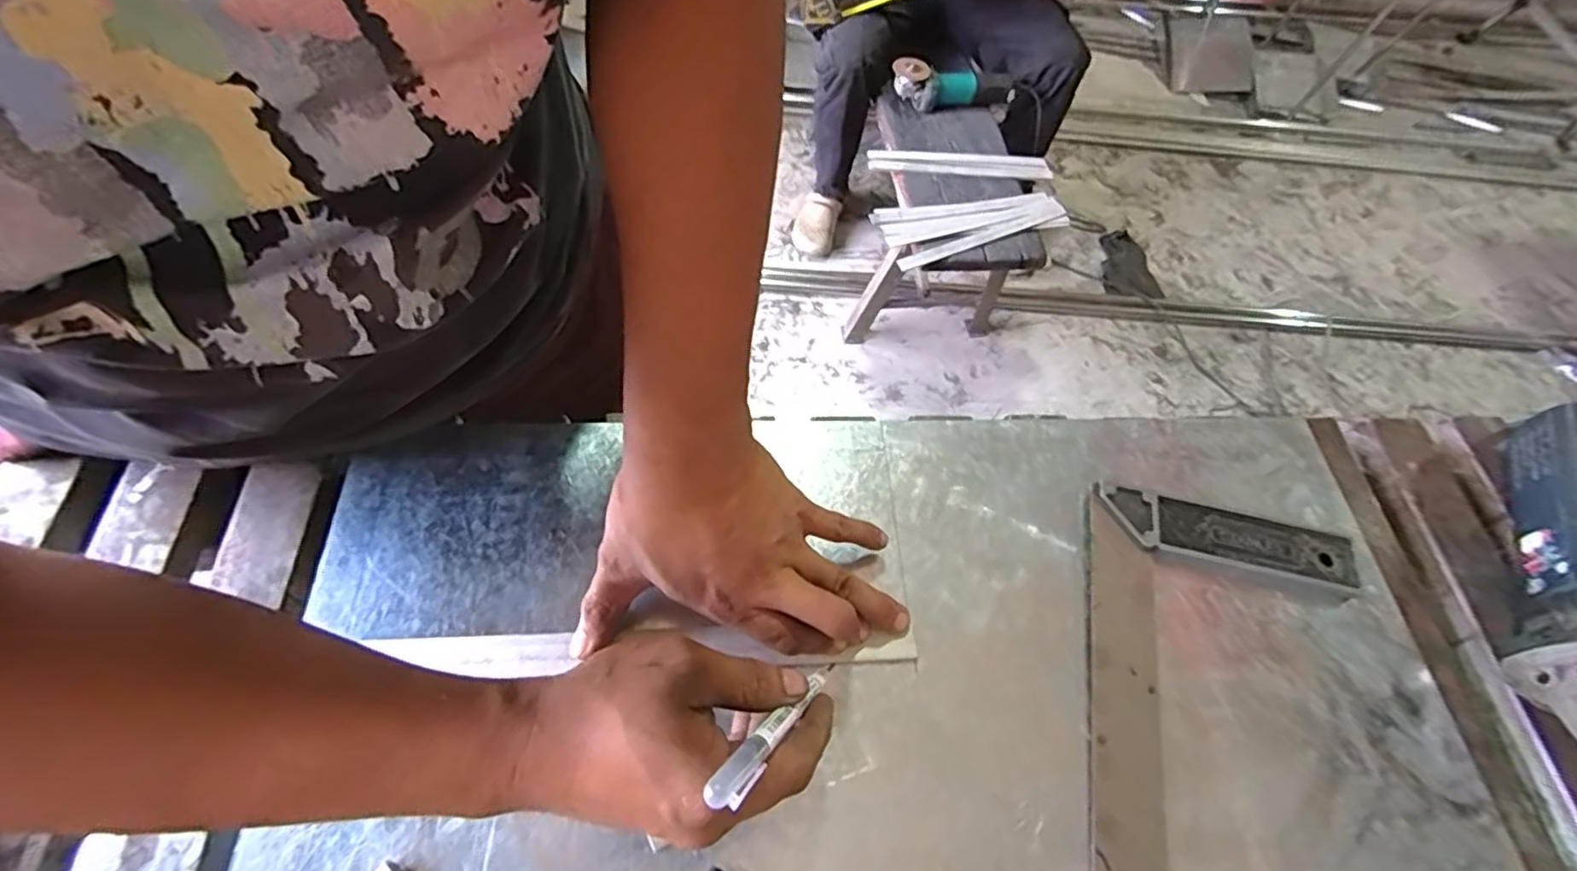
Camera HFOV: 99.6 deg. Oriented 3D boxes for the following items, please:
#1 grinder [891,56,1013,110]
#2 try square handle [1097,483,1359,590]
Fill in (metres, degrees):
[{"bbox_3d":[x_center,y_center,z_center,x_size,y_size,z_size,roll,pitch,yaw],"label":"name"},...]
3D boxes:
[{"bbox_3d":[0.367,-0.773,1.474,0.301,0.086,0.103,-13,58,-27],"label":"grinder"},{"bbox_3d":[0.307,0.071,0.469,0.171,0.014,0.041,12,61,1],"label":"try square handle"}]

